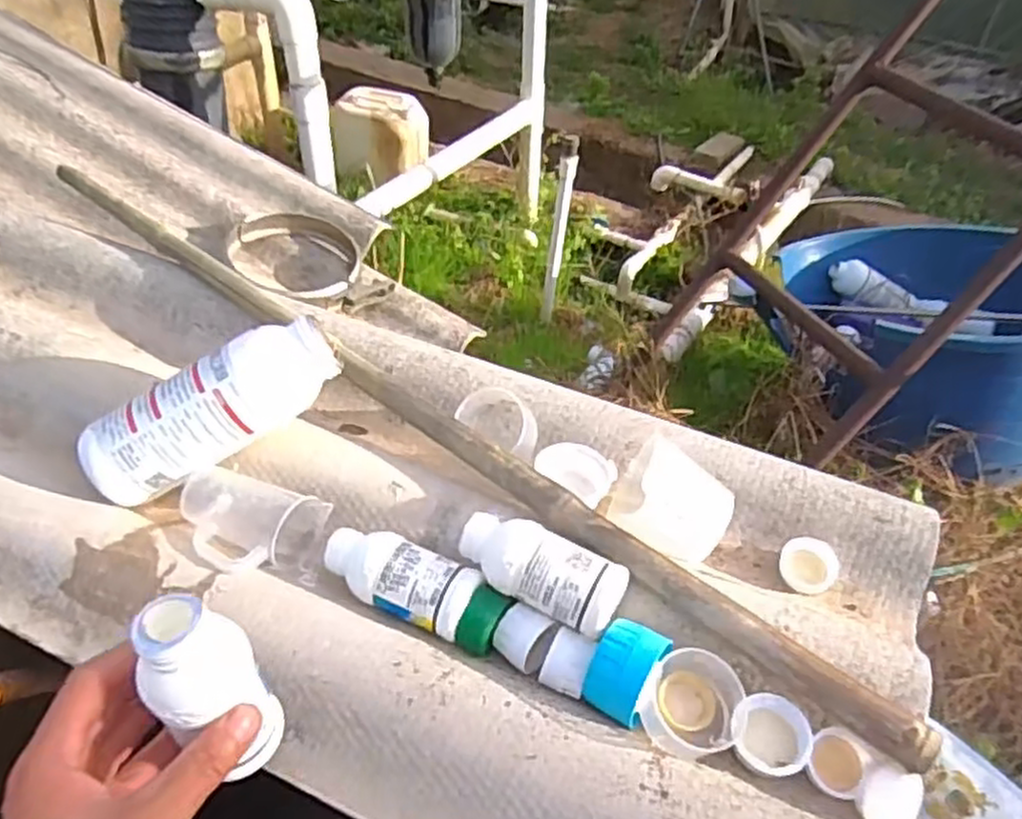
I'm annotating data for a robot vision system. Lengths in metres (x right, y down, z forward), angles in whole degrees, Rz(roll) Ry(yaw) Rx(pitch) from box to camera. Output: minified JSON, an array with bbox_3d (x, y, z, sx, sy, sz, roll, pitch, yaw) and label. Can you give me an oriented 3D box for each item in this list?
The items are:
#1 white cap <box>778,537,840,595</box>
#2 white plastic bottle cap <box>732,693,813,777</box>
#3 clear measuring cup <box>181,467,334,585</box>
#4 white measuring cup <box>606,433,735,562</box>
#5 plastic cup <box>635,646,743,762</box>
[{"bbox_3d":[0.210,0.111,0.543,0.038,0.018,0.038,-3,73,9],"label":"white cap"},{"bbox_3d":[0.149,0.190,0.449,0.046,0.025,0.043,-5,69,-13],"label":"white plastic bottle cap"},{"bbox_3d":[-0.183,0.085,0.538,0.103,0.048,0.082,8,44,4],"label":"clear measuring cup"},{"bbox_3d":[0.113,0.067,0.552,0.085,0.060,0.054,30,50,25],"label":"white measuring cup"},{"bbox_3d":[0.105,0.173,0.448,0.052,0.032,0.055,2,44,-2],"label":"plastic cup"}]

